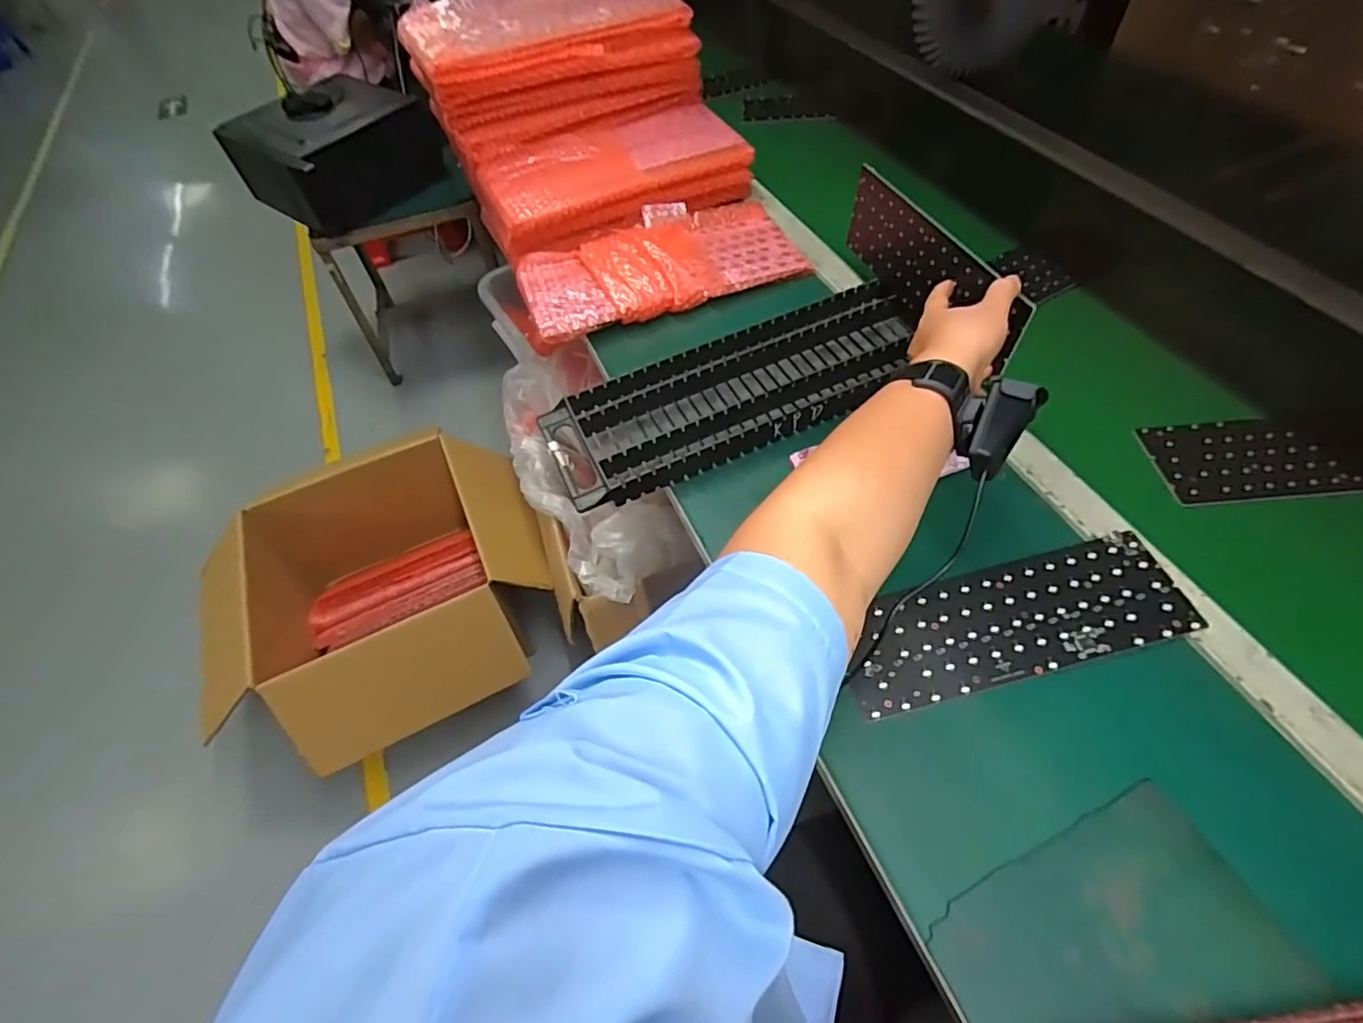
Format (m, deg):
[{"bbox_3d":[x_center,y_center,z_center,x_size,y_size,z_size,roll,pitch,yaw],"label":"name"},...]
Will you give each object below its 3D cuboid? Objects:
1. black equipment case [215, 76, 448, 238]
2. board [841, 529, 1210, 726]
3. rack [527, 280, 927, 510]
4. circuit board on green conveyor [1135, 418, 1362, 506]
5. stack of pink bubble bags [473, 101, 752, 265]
[{"bbox_3d":[-0.848,-0.890,1.511,0.326,0.186,0.383,32,63,24],"label":"black equipment case"},{"bbox_3d":[0.262,0.086,0.486,0.274,0.006,0.088,-14,55,-5],"label":"board"},{"bbox_3d":[0.066,-0.128,0.644,0.414,0.035,0.150,-24,57,-12],"label":"rack"},{"bbox_3d":[0.529,-0.049,0.569,0.168,0.007,0.092,-5,55,2],"label":"circuit board on green conveyor"},{"bbox_3d":[-0.093,-0.460,0.842,0.363,0.074,0.162,-23,56,-11],"label":"stack of pink bubble bags"}]

